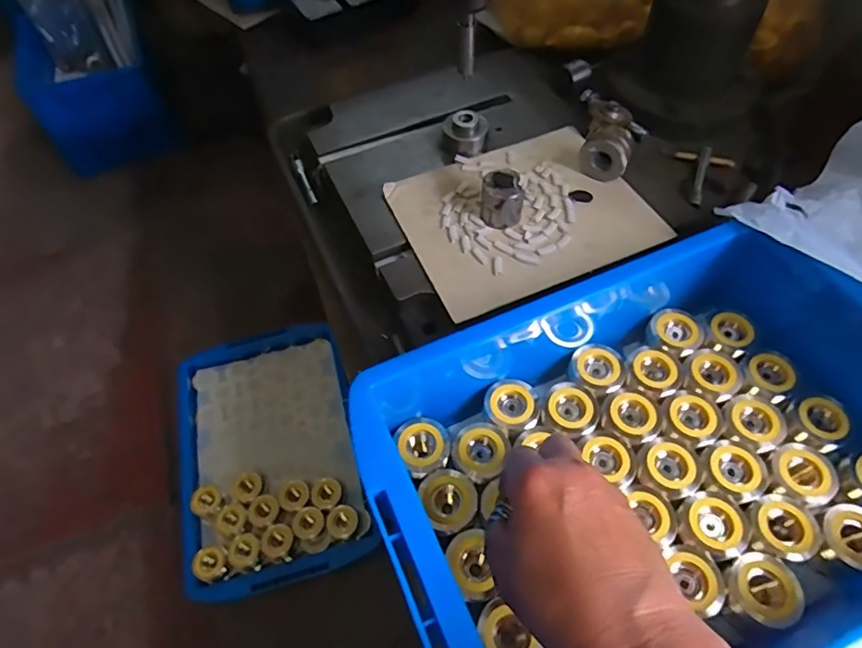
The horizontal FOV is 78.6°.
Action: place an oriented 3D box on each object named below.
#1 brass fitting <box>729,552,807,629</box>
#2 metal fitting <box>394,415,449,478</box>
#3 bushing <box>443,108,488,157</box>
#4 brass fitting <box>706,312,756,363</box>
[{"bbox_3d":[0.202,0.159,0.318,0.038,0.017,0.038,-5,79,25],"label":"brass fitting"},{"bbox_3d":[-0.005,0.090,0.382,0.037,0.035,0.041,-4,56,1],"label":"metal fitting"},{"bbox_3d":[0.032,-0.176,0.489,0.039,0.032,0.032,-4,56,1],"label":"bushing"},{"bbox_3d":[0.236,0.010,0.418,0.031,0.026,0.024,24,60,18],"label":"brass fitting"}]

